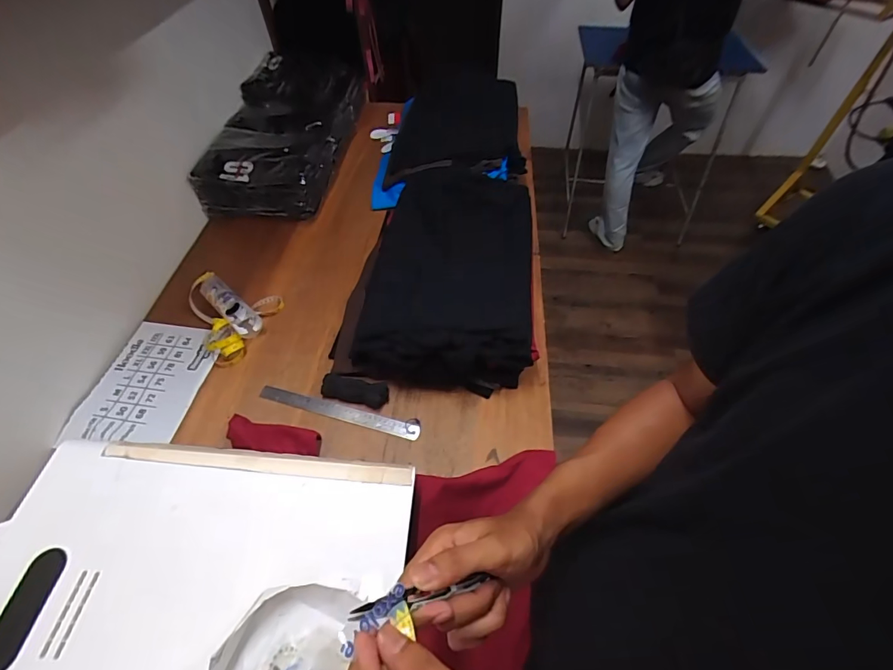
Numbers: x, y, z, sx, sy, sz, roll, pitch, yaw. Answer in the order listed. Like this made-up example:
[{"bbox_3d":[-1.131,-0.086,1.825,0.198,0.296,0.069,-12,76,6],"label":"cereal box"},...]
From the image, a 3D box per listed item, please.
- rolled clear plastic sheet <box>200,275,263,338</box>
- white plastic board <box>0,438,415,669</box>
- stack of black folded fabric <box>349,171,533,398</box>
[{"bbox_3d":[-0.475,-0.066,0.933,0.194,0.054,0.057,38,61,25],"label":"rolled clear plastic sheet"},{"bbox_3d":[-0.310,0.322,0.475,0.497,0.023,0.400,3,53,2],"label":"white plastic board"},{"bbox_3d":[0.020,-0.154,0.959,0.348,0.137,0.576,4,53,3],"label":"stack of black folded fabric"}]

